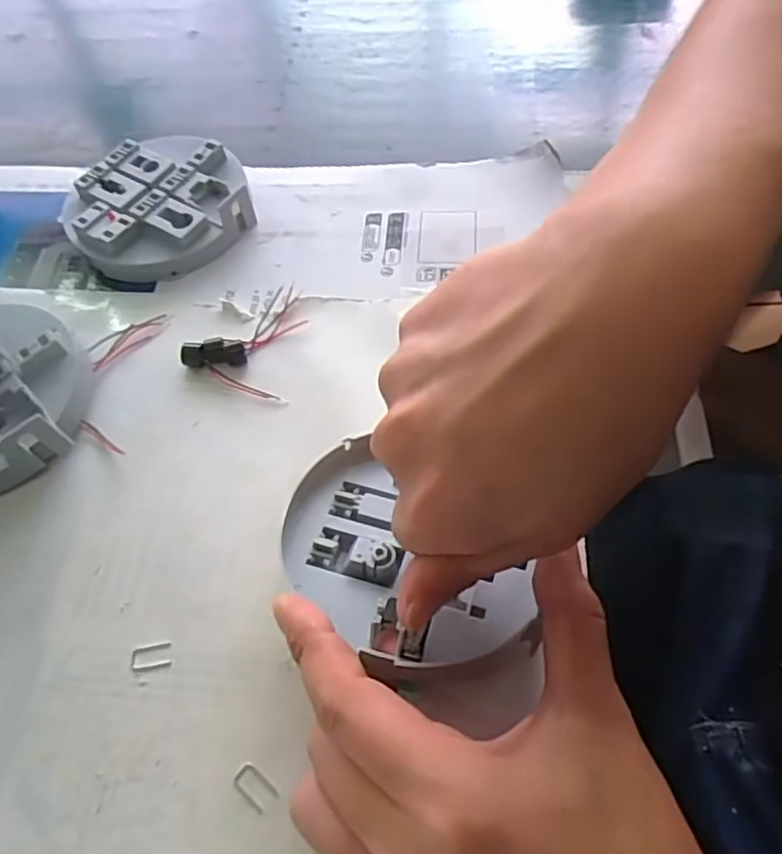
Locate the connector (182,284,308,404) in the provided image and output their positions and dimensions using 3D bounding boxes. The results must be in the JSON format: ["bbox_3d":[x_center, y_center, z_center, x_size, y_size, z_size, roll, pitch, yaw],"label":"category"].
[{"bbox_3d":[-0.074,-0.047,0.346,0.054,0.010,0.068,6,59,8],"label":"connector"}]

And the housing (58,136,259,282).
[{"bbox_3d":[-0.133,-0.126,0.389,0.102,0.025,0.091,-19,59,-7],"label":"housing"}]

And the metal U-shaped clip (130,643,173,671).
[{"bbox_3d":[-0.096,0.092,0.273,0.016,0.004,0.010,-10,62,-2],"label":"metal U-shaped clip"}]

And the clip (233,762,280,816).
[{"bbox_3d":[-0.049,0.130,0.246,0.017,0.004,0.010,33,67,22],"label":"clip"}]

